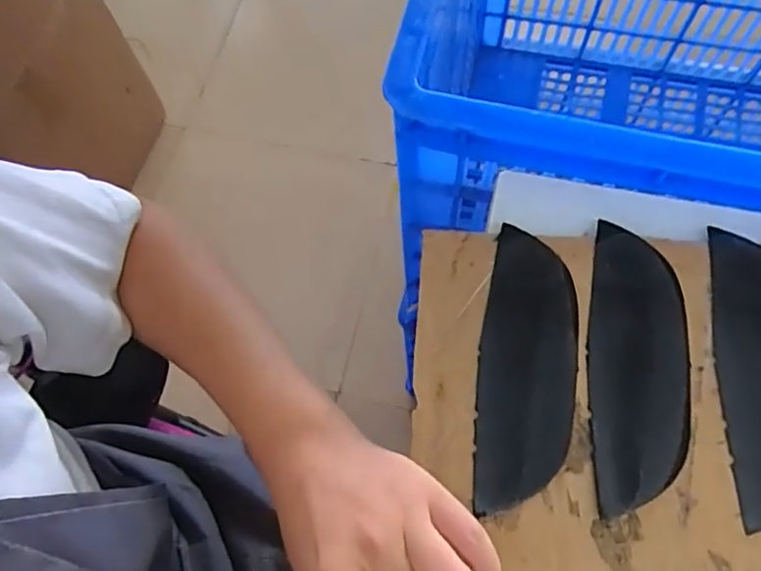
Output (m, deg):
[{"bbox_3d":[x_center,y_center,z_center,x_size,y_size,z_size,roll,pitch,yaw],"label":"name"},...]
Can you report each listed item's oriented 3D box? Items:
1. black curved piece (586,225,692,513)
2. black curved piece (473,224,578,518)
[{"bbox_3d":[0.127,0.036,0.286,0.046,0.004,0.140,5,67,11],"label":"black curved piece"},{"bbox_3d":[0.074,0.038,0.292,0.046,0.006,0.139,7,68,6],"label":"black curved piece"}]

